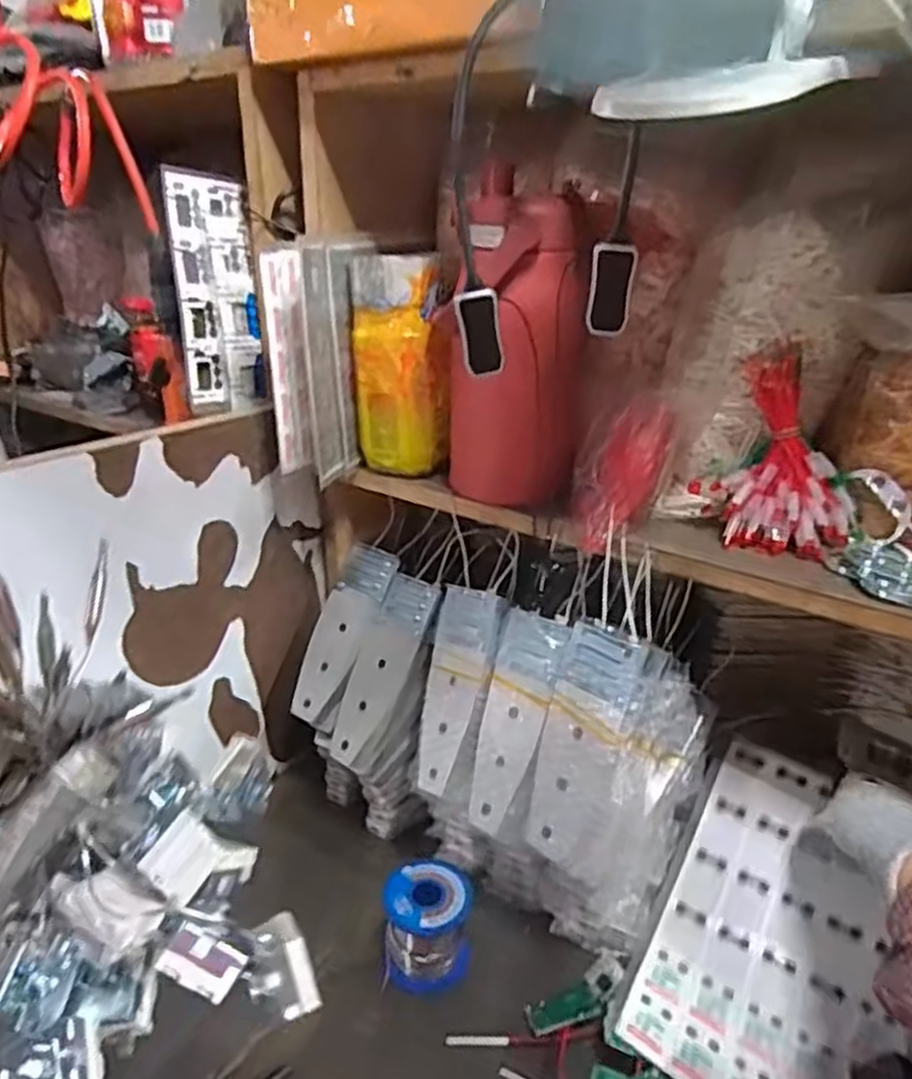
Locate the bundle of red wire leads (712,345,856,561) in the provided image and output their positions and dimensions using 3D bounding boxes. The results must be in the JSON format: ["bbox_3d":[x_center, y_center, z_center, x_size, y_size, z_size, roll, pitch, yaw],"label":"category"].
[{"bbox_3d":[0.216,-0.053,0.481,0.081,0.117,0.046,16,27,28],"label":"bundle of red wire leads"}]

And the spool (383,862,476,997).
[{"bbox_3d":[-0.020,0.278,0.542,0.061,0.065,0.058,2,24,-1],"label":"spool"}]

